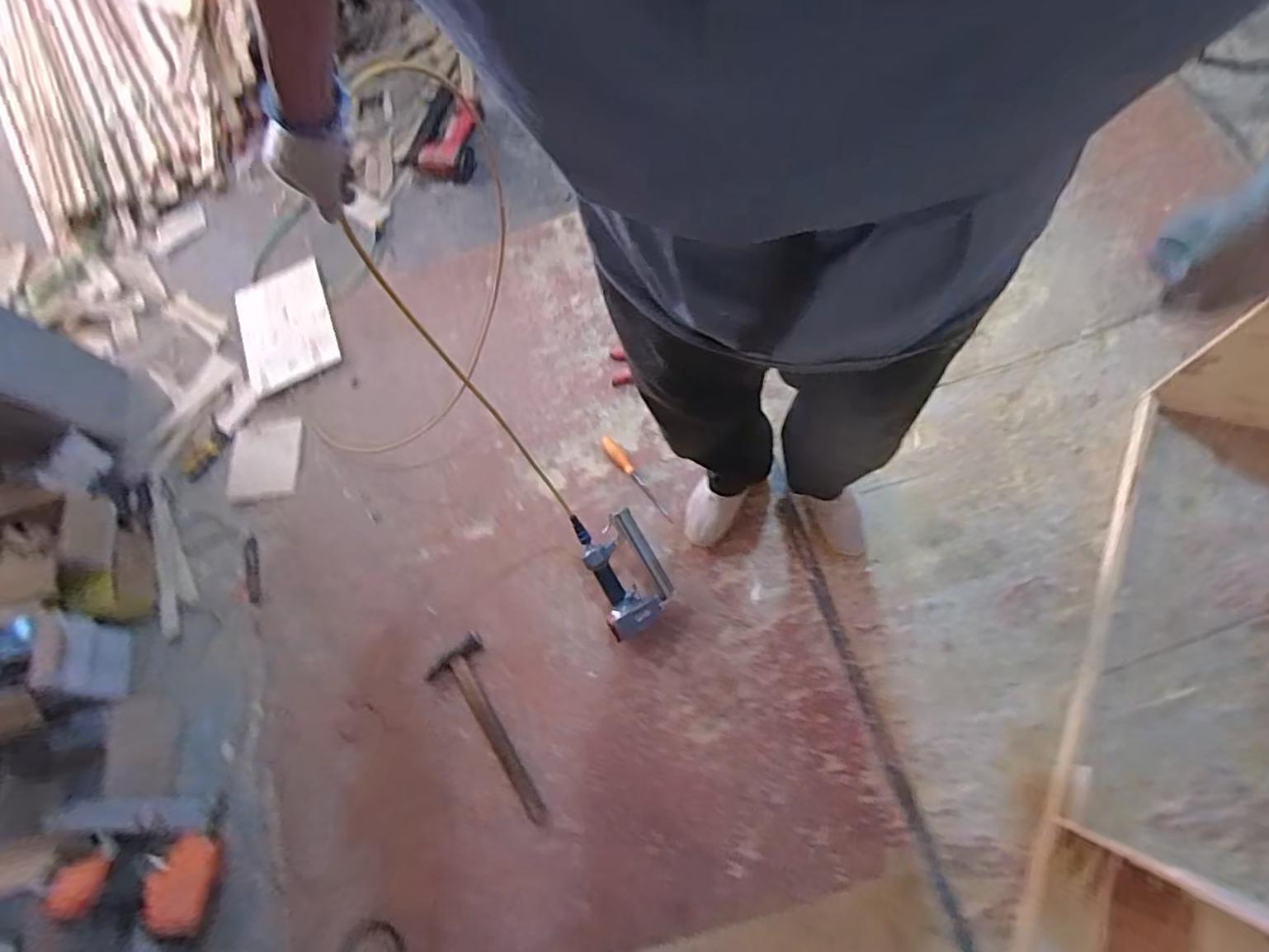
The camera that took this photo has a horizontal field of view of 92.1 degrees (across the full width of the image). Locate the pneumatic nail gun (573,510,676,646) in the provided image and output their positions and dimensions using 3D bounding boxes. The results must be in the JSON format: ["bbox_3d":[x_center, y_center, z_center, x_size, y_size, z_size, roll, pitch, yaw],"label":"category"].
[{"bbox_3d":[-0.026,0.191,1.252,0.145,0.105,0.248,-29,70,-1],"label":"pneumatic nail gun"}]

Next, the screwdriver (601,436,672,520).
[{"bbox_3d":[0.008,0.004,1.376,0.034,0.024,0.249,-42,71,-6],"label":"screwdriver"}]

